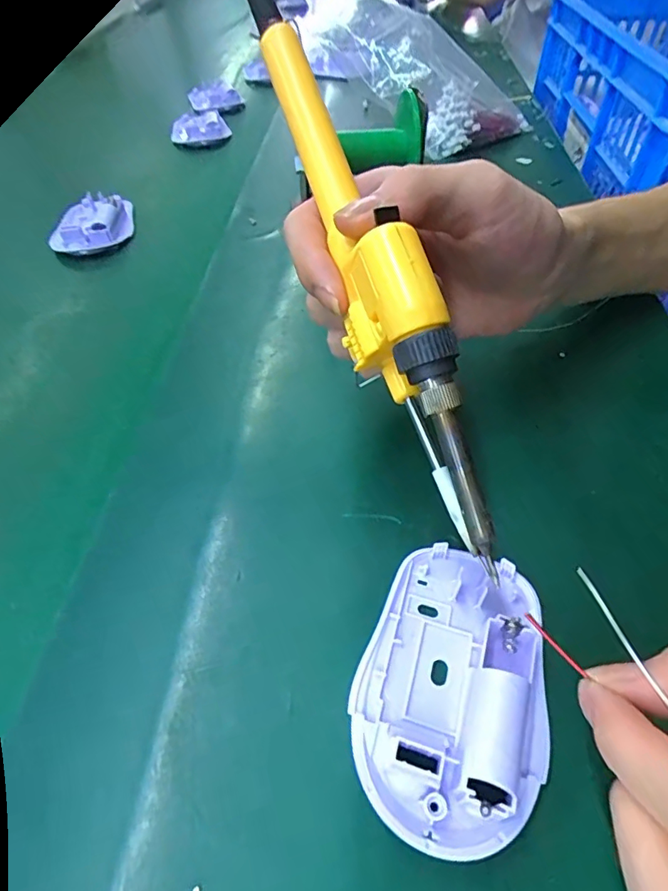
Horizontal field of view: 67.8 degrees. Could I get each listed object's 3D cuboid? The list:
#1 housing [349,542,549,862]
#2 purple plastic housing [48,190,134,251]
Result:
[{"bbox_3d":[0.040,0.076,0.167,0.058,0.018,0.094,13,49,14],"label":"housing"},{"bbox_3d":[-0.195,-0.183,0.400,0.060,0.019,0.085,-12,50,-10],"label":"purple plastic housing"}]

